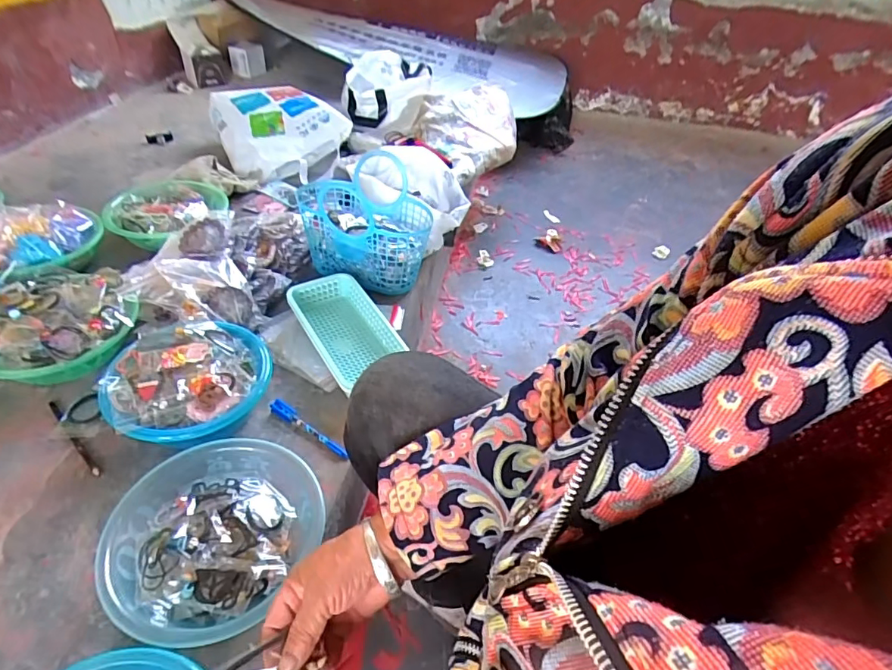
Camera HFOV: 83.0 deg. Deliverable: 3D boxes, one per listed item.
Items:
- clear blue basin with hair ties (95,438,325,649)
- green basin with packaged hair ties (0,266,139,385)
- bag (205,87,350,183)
[{"bbox_3d":[-0.282,0.244,0.614,0.214,0.068,0.240,18,41,14],"label":"clear blue basin with hair ties"},{"bbox_3d":[-0.643,-0.011,0.830,0.233,0.101,0.245,4,40,-3],"label":"green basin with packaged hair ties"},{"bbox_3d":[-0.486,-0.611,1.484,0.329,0.139,0.405,-14,44,-23],"label":"bag"}]

